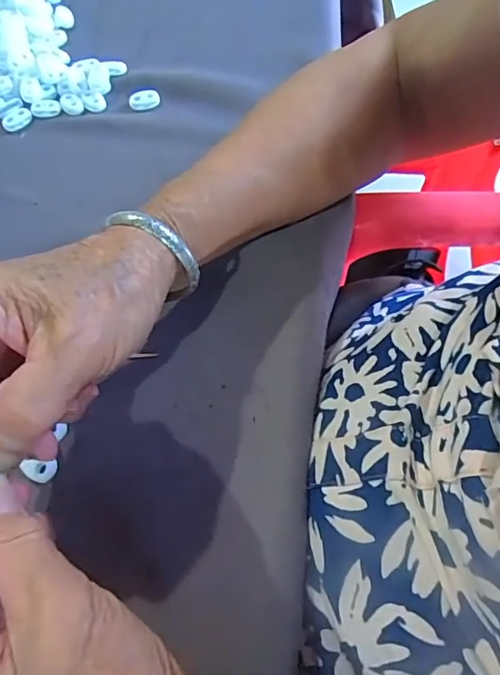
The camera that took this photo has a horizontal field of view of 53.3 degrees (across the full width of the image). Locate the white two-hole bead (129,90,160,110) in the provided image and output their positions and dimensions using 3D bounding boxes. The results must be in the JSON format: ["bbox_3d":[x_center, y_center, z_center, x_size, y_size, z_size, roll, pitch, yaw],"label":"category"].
[{"bbox_3d":[-0.079,-0.178,0.371,0.022,0.008,0.012,-13,63,-4],"label":"white two-hole bead"}]

